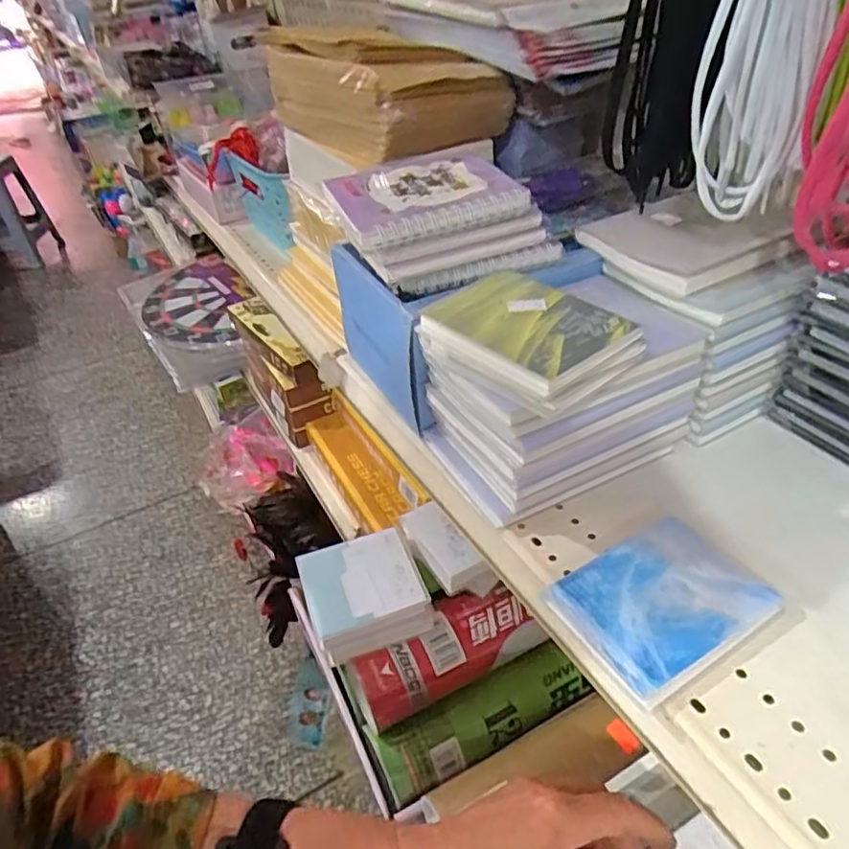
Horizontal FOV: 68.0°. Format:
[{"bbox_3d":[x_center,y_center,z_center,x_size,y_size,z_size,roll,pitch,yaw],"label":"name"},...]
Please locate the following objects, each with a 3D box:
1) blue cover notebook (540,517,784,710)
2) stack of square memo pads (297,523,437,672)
[{"bbox_3d":[0.126,0.094,0.334,0.098,0.010,0.076,-23,42,-21],"label":"blue cover notebook"},{"bbox_3d":[-0.046,0.129,0.485,0.086,0.033,0.081,-16,40,-13],"label":"stack of square memo pads"}]

